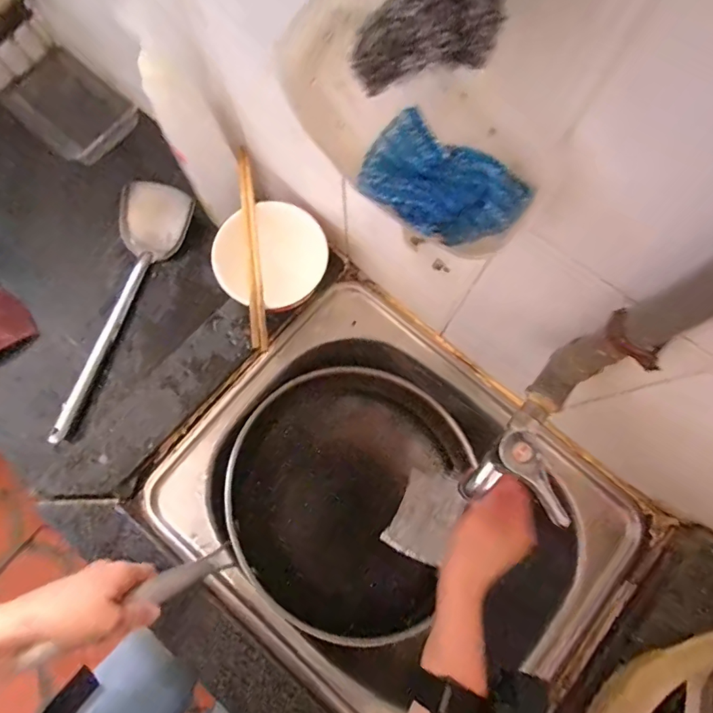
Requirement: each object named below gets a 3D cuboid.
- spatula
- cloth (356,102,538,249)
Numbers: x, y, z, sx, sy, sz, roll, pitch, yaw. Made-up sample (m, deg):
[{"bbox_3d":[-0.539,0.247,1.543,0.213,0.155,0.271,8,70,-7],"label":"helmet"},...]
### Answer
[{"bbox_3d":[-0.316,-0.070,0.575,0.088,0.056,0.337,24,75,5],"label":"spatula"},{"bbox_3d":[0.046,-0.088,0.236,0.083,0.016,0.048,28,101,-10],"label":"cloth"}]

